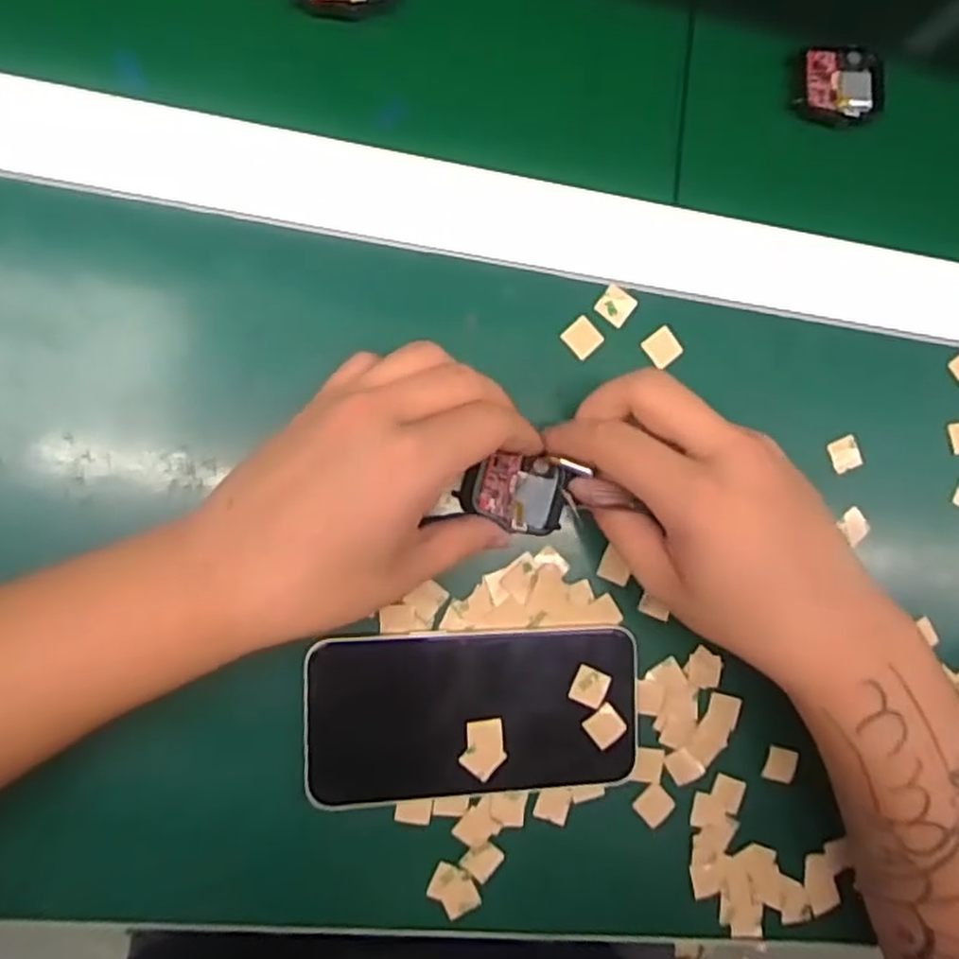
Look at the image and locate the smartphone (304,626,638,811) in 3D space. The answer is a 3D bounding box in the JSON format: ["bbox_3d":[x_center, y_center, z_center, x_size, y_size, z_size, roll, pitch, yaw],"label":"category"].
[{"bbox_3d":[-0.001,0.102,0.326,0.144,0.008,0.070,-1,89,-9],"label":"smartphone"}]

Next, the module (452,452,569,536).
[{"bbox_3d":[0.017,0.006,0.331,0.044,0.018,0.033,10,87,-9],"label":"module"}]

